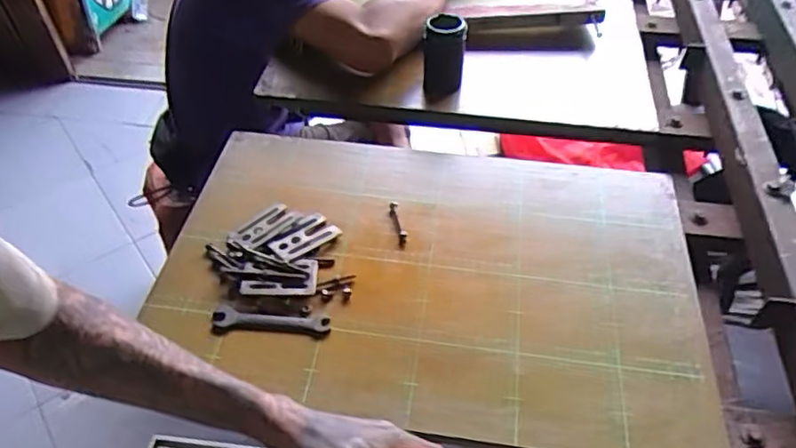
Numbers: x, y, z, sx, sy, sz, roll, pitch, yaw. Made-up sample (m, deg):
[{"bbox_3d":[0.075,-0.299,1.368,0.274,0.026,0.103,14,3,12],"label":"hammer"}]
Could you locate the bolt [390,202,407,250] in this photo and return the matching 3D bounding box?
[{"bbox_3d":[0.001,0.000,0.758,0.013,0.010,0.077,-9,48,-9],"label":"bolt"}]

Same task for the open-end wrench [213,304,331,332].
[{"bbox_3d":[-0.135,0.102,0.664,0.123,0.012,0.022,4,47,3],"label":"open-end wrench"}]

